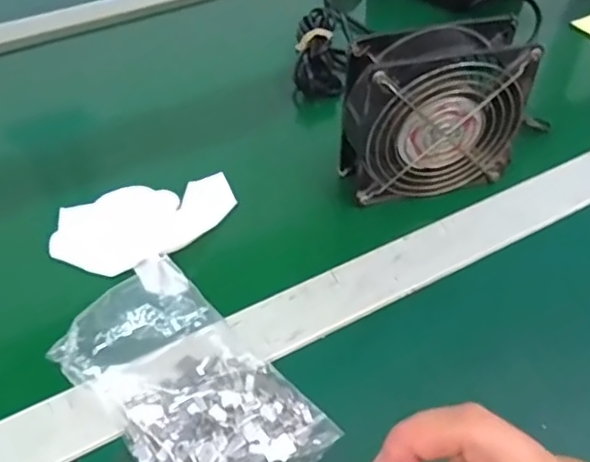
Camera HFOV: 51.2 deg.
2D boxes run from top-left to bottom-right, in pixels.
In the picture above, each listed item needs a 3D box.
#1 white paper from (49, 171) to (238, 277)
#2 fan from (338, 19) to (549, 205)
[{"bbox_3d":[-0.104,-0.007,0.438,0.129,0.016,0.069,-17,49,-14],"label":"white paper"},{"bbox_3d":[0.096,-0.084,0.433,0.131,0.109,0.049,-13,48,-11],"label":"fan"}]

